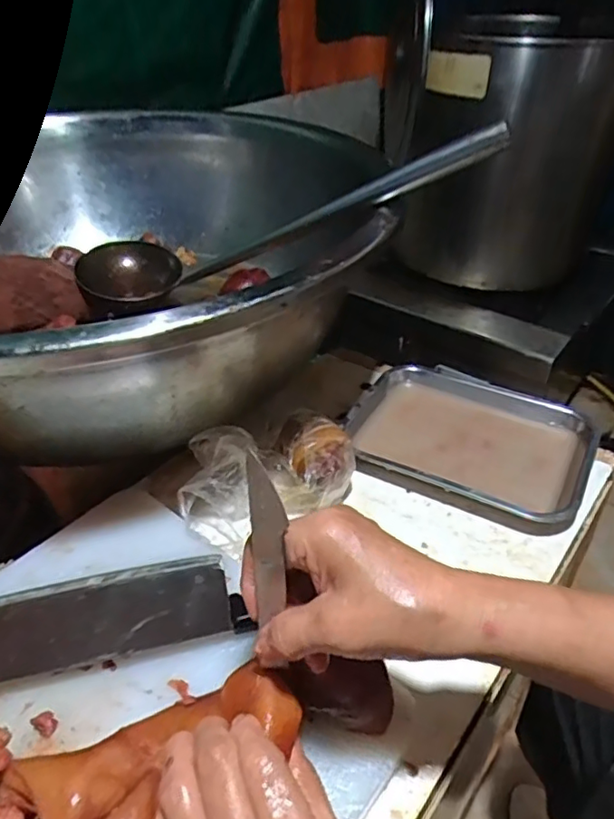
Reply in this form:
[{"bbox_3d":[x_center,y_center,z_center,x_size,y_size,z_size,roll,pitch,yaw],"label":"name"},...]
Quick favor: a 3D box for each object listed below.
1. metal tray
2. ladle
[{"bbox_3d":[0.163,0.028,0.585,0.231,0.028,0.181,18,42,23],"label":"metal tray"},{"bbox_3d":[-0.064,-0.186,0.590,0.537,0.082,0.070,-5,30,38],"label":"ladle"}]

